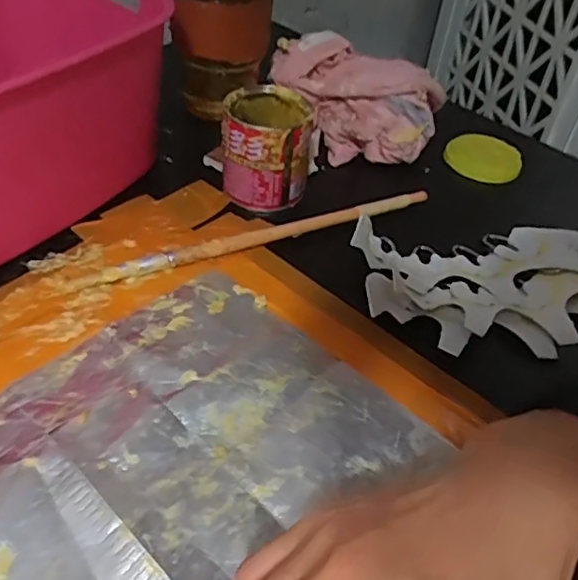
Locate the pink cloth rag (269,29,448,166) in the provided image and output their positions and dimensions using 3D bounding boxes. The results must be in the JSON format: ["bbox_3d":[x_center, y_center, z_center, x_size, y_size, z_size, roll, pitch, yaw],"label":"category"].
[{"bbox_3d":[0.048,-0.165,0.508,0.156,0.059,0.084,24,46,17],"label":"pink cloth rag"}]

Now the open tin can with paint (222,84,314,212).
[{"bbox_3d":[-0.017,-0.105,0.441,0.061,0.073,0.063,4,44,-4],"label":"open tin can with paint"}]

